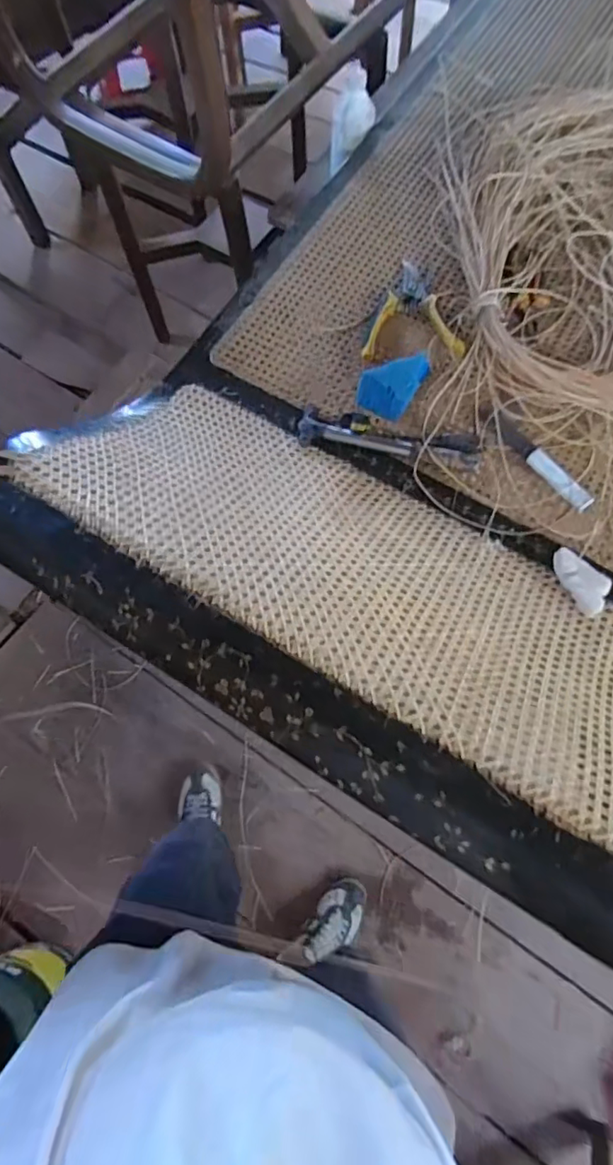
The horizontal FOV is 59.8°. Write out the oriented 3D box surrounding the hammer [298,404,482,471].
[{"bbox_3d":[0.108,-0.187,0.695,0.237,0.022,0.053,13,70,5],"label":"hammer"}]

